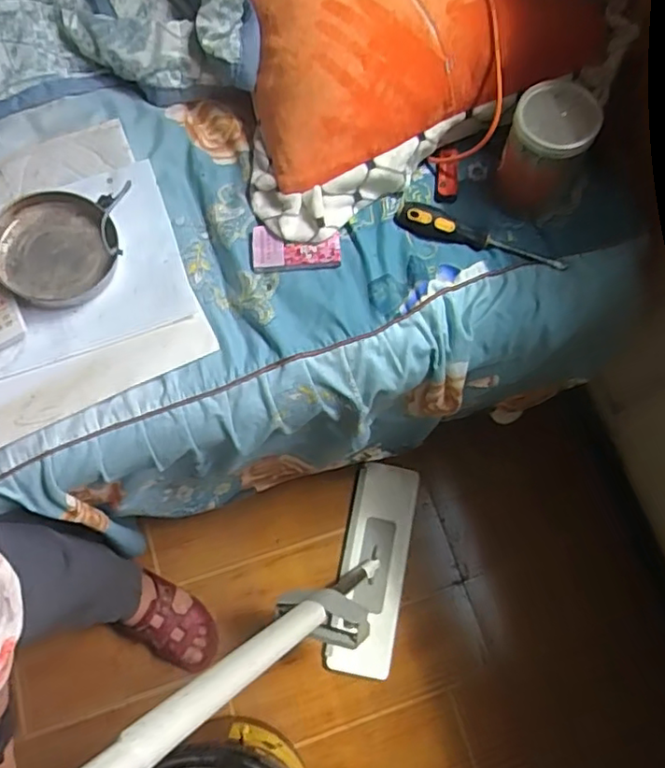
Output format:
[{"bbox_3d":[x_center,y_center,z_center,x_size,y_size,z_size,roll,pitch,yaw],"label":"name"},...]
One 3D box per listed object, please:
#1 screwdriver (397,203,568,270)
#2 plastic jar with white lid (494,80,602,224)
[{"bbox_3d":[0.170,-0.166,0.712,0.202,0.024,0.038,22,73,6],"label":"screwdriver"},{"bbox_3d":[0.244,-0.256,0.684,0.099,0.128,0.090,0,72,-1],"label":"plastic jar with white lid"}]

